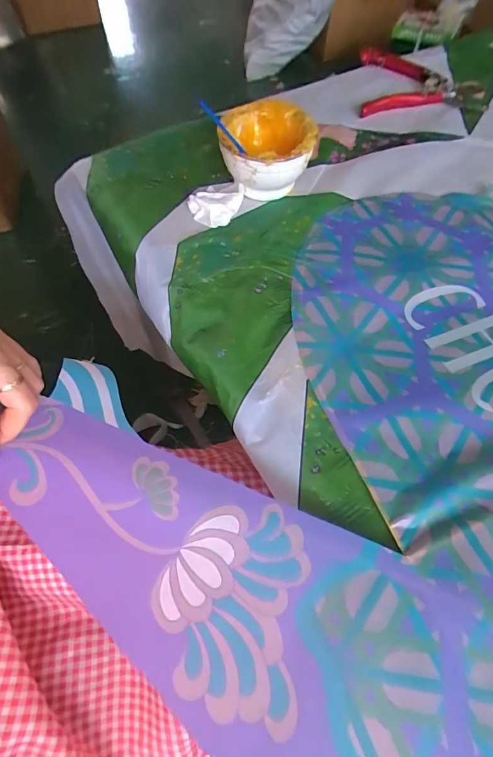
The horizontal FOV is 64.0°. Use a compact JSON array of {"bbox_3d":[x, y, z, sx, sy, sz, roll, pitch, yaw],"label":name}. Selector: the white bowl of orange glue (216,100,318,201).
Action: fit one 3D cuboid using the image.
[{"bbox_3d":[0.022,-0.238,0.419,0.094,0.062,0.101,6,58,5],"label":"white bowl of orange glue"}]

